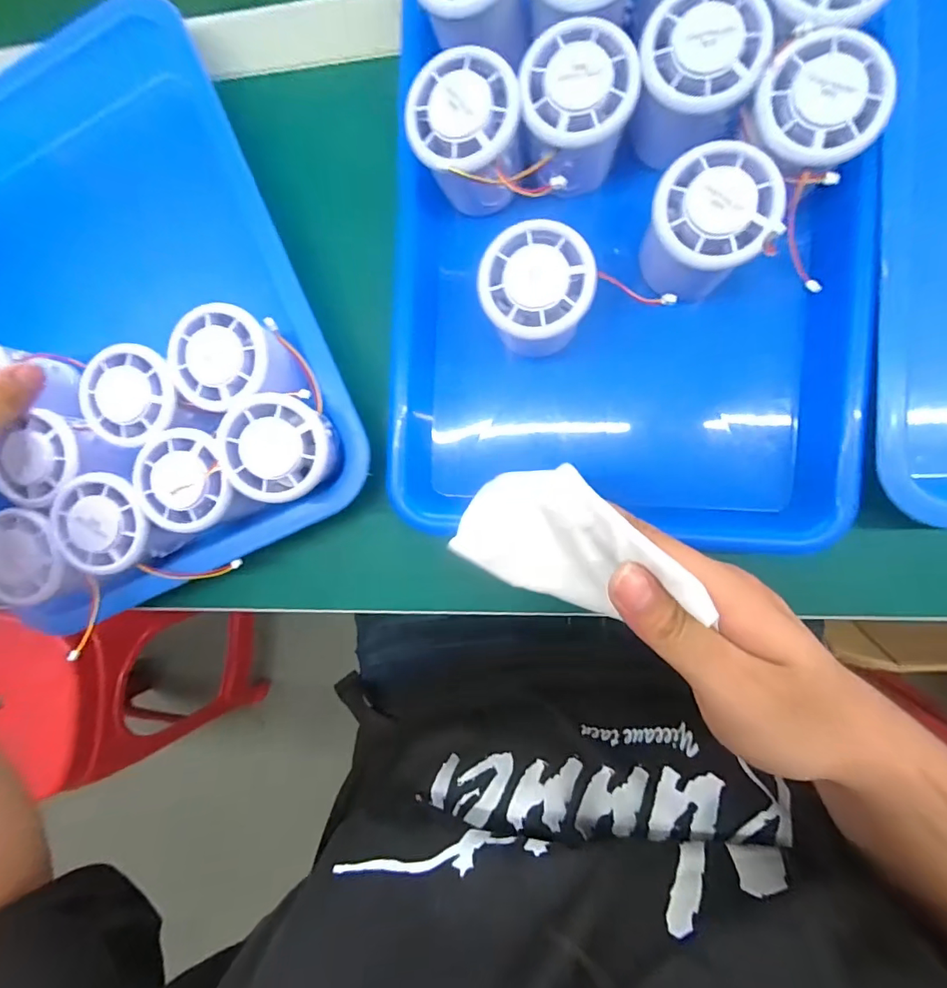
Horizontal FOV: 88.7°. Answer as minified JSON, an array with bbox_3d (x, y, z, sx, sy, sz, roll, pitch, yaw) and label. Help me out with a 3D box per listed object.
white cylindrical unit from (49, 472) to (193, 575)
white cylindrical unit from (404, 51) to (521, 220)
[{"bbox_3d":[-0.208,0.016,0.287,0.062,0.034,0.054,3,91,7],"label":"white cylindrical unit"},{"bbox_3d":[-0.003,-0.185,0.256,0.053,0.049,0.061,-6,90,7],"label":"white cylindrical unit"}]

